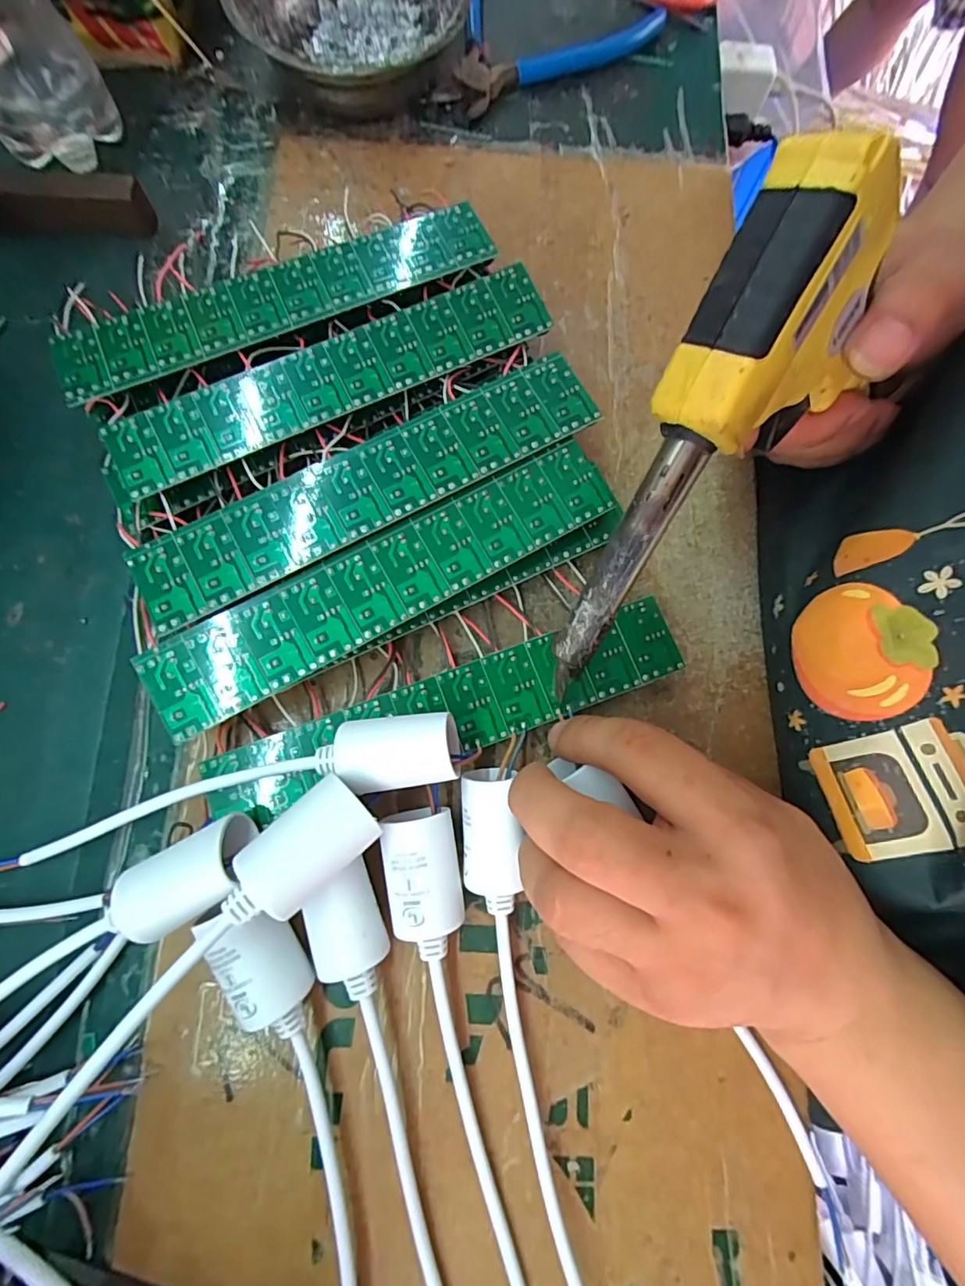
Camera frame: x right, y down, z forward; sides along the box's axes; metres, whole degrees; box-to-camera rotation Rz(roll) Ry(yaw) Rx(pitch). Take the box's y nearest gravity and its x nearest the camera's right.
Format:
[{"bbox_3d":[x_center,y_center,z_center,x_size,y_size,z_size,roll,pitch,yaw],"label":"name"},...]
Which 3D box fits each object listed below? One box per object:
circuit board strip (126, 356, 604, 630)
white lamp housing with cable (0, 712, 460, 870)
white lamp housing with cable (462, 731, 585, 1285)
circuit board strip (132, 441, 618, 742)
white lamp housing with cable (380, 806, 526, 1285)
[{"bbox_3d":[-0.046,-0.068,0.222,0.199,0.004,0.040,-27,81,-8],"label":"circuit board strip"},{"bbox_3d":[-0.110,0.058,0.206,0.202,0.042,0.027,-11,78,-4],"label":"white lamp housing with cable"},{"bbox_3d":[0.018,0.147,0.200,0.029,0.032,0.214,-9,87,-3],"label":"white lamp housing with cable"},{"bbox_3d":[-0.038,-0.026,0.218,0.199,0.004,0.039,-29,85,-8],"label":"circuit board strip"},{"bbox_3d":[-0.009,0.163,0.192,0.027,0.029,0.201,-10,78,-4],"label":"white lamp housing with cable"}]

